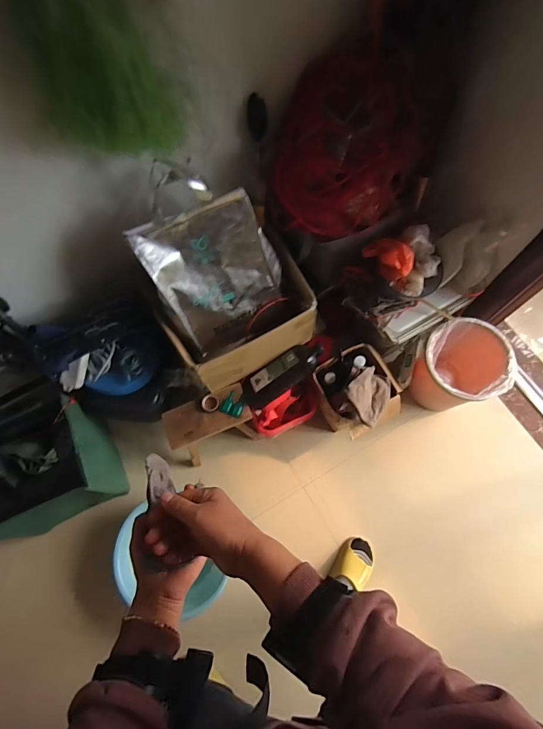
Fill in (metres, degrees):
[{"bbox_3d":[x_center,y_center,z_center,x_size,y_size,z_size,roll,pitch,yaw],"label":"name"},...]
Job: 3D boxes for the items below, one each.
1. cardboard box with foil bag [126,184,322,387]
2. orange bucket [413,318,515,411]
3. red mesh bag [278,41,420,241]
[{"bbox_3d":[-0.097,-0.178,0.996,0.383,0.413,0.283,-26,72,-7],"label":"cardboard box with foil bag"},{"bbox_3d":[0.582,0.022,1.200,0.243,0.264,0.236,-1,71,1],"label":"orange bucket"},{"bbox_3d":[0.159,-0.538,0.916,0.309,0.257,0.320,-14,71,-3],"label":"red mesh bag"}]

